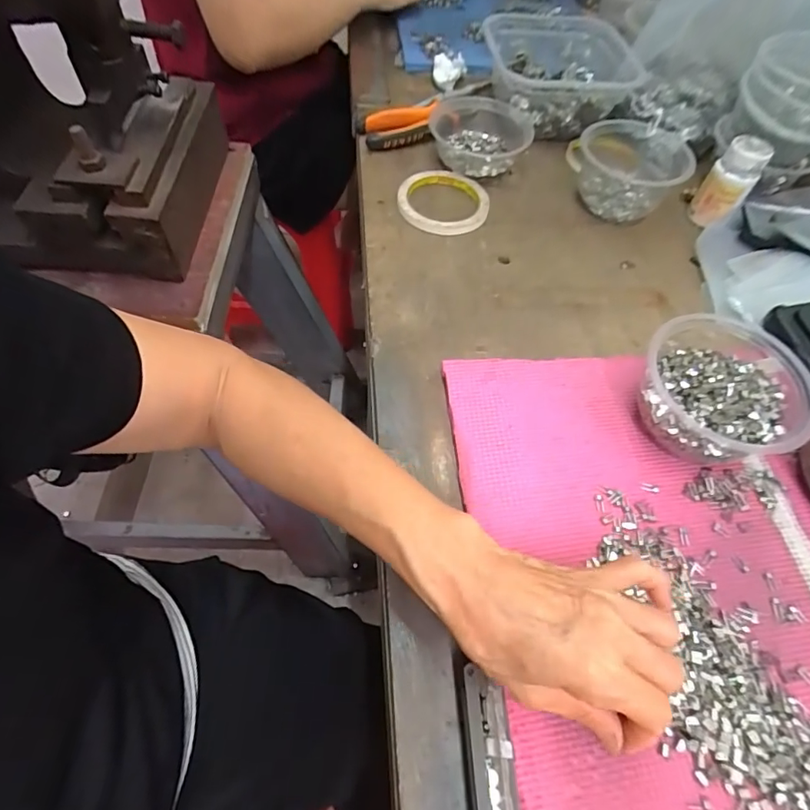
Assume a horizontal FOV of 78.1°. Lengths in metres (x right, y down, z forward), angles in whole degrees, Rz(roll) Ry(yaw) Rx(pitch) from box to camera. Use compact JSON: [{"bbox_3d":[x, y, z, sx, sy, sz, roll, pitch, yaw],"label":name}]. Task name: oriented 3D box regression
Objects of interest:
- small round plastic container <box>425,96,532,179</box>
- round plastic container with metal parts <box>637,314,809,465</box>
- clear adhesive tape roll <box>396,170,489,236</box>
[{"bbox_3d":[0.087,-0.311,0.585,0.118,0.043,0.112,9,58,0],"label":"small round plastic container"},{"bbox_3d":[0.237,-0.009,0.379,0.115,0.062,0.110,2,58,-4],"label":"round plastic container with metal parts"},{"bbox_3d":[0.041,-0.221,0.541,0.096,0.014,0.096,2,58,-4],"label":"clear adhesive tape roll"}]

